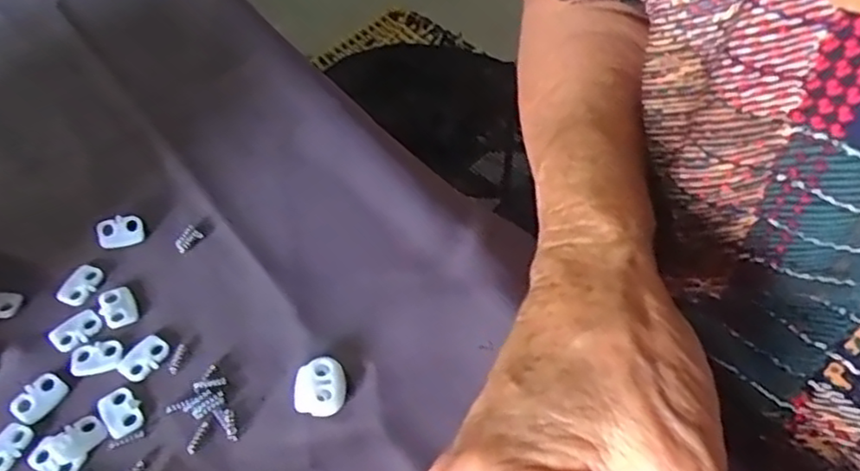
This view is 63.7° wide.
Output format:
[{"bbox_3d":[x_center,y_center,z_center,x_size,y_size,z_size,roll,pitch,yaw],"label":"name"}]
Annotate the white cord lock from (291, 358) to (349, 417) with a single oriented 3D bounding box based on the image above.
[{"bbox_3d":[-0.041,0.056,0.255,0.019,0.007,0.020,4,52,5],"label":"white cord lock"}]

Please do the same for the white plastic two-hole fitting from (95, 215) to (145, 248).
[{"bbox_3d":[-0.134,-0.002,0.299,0.020,0.008,0.010,-13,53,-8],"label":"white plastic two-hole fitting"}]

